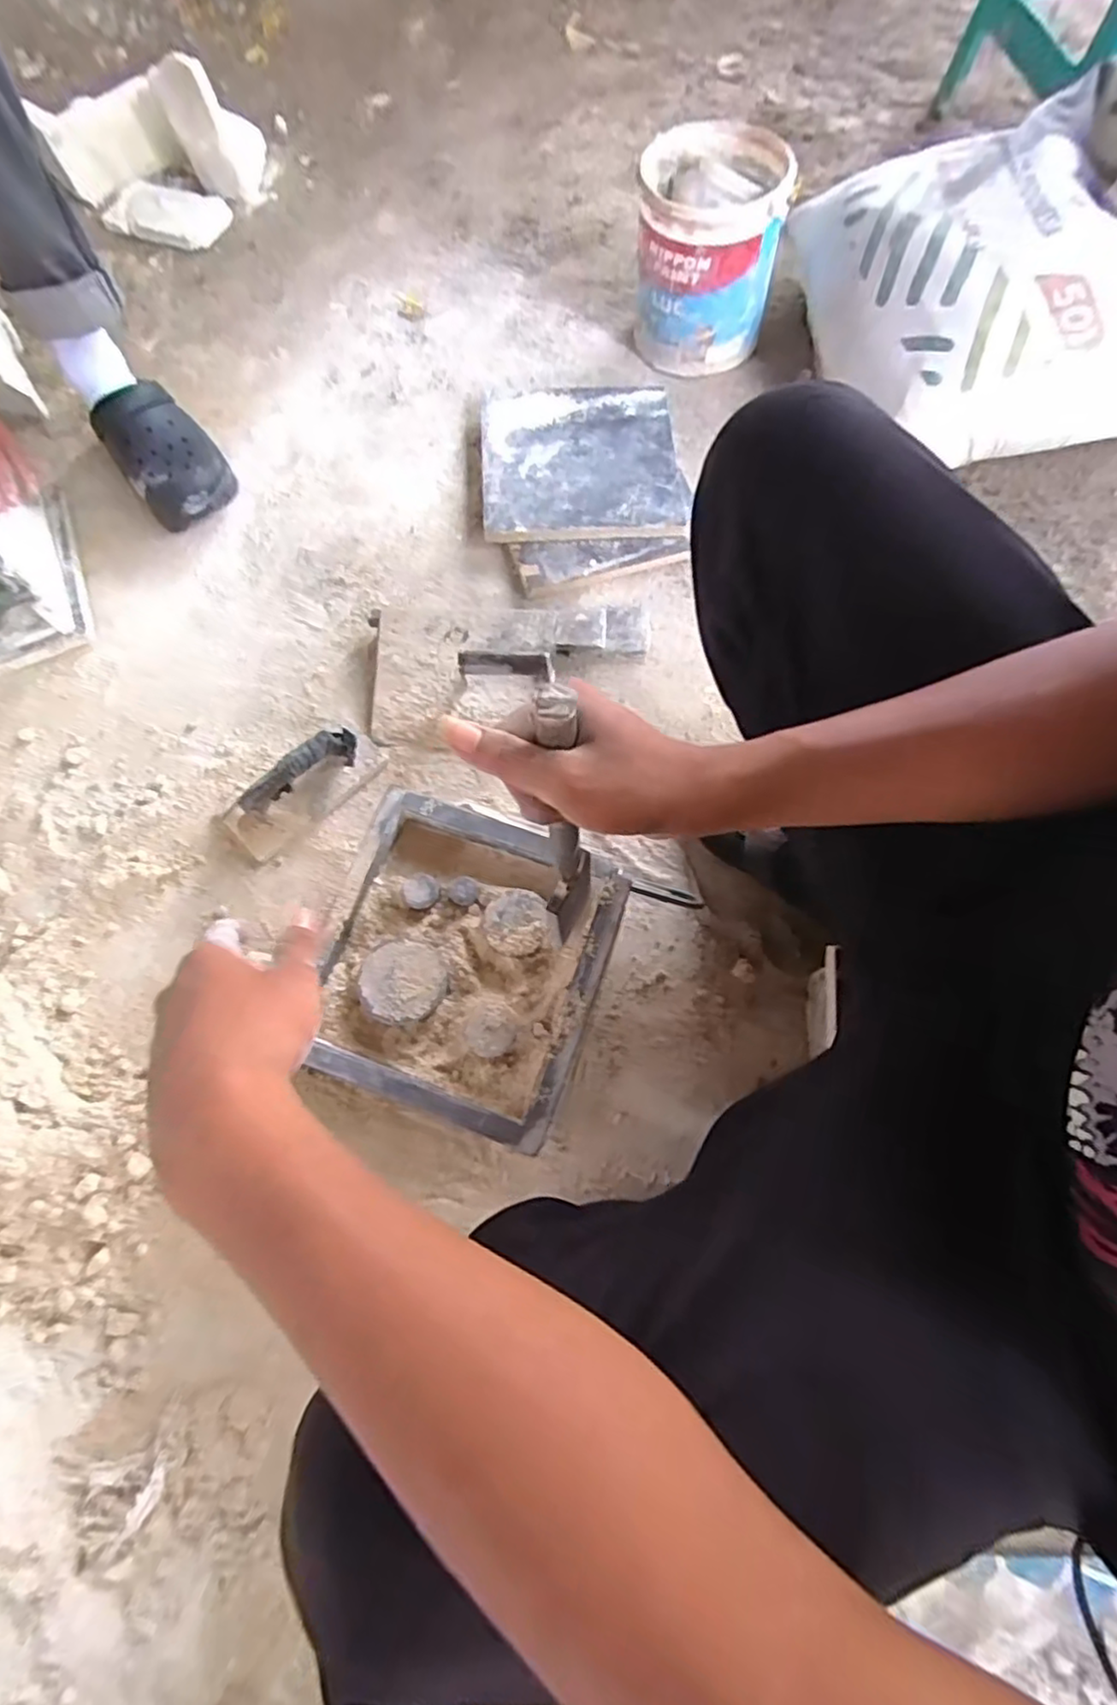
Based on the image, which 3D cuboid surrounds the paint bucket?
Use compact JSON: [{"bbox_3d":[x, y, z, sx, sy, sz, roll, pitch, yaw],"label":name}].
[{"bbox_3d":[0.192,-0.782,0.893,0.176,0.193,0.177,0,73,0],"label":"paint bucket"}]

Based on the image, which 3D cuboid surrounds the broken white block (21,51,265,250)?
[{"bbox_3d":[-0.591,-1.067,1.011,0.283,0.143,0.228,-27,75,-8],"label":"broken white block"}]

